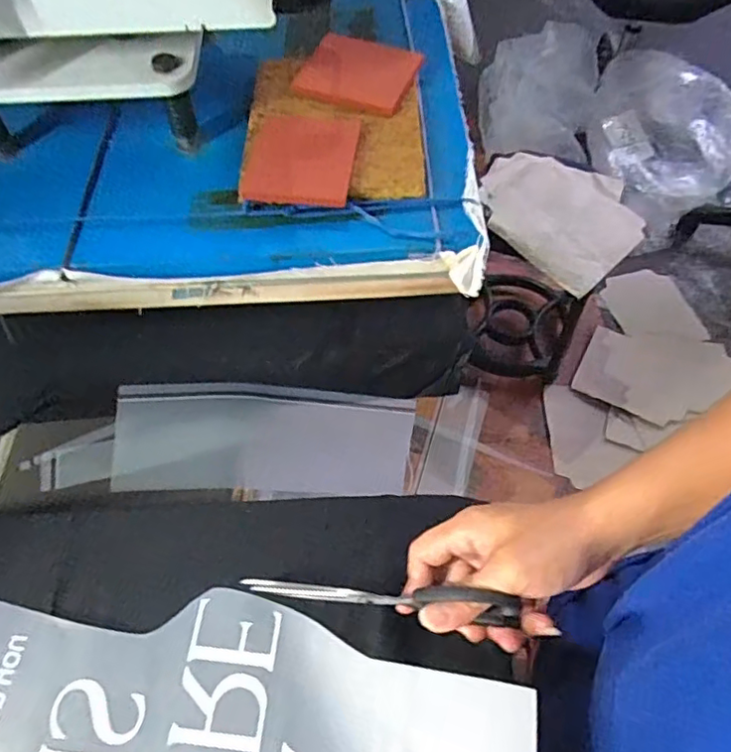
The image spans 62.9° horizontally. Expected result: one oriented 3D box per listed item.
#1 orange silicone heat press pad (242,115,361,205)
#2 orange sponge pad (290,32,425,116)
[{"bbox_3d":[-0.049,-0.169,0.451,0.080,0.011,0.098,5,59,4],"label":"orange silicone heat press pad"},{"bbox_3d":[-0.007,-0.254,0.499,0.092,0.010,0.077,17,61,12],"label":"orange sponge pad"}]

